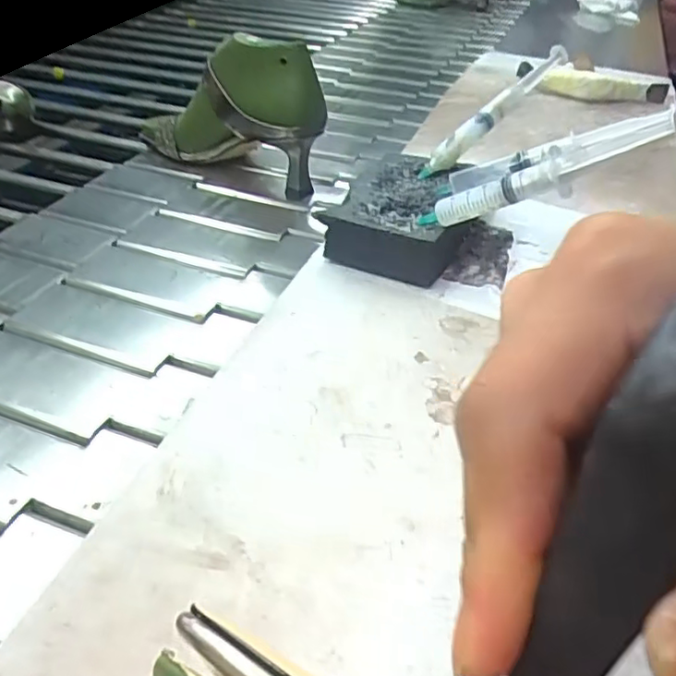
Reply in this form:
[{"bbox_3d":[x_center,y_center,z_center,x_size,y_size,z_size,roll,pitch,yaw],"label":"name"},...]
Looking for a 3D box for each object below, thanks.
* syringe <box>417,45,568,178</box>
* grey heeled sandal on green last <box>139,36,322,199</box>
[{"bbox_3d":[0.119,-0.171,0.469,0.157,0.026,0.013,-42,47,-11],"label":"syringe"},{"bbox_3d":[-0.112,-0.230,0.630,0.217,0.139,0.063,32,47,33],"label":"grey heeled sandal on green last"}]

